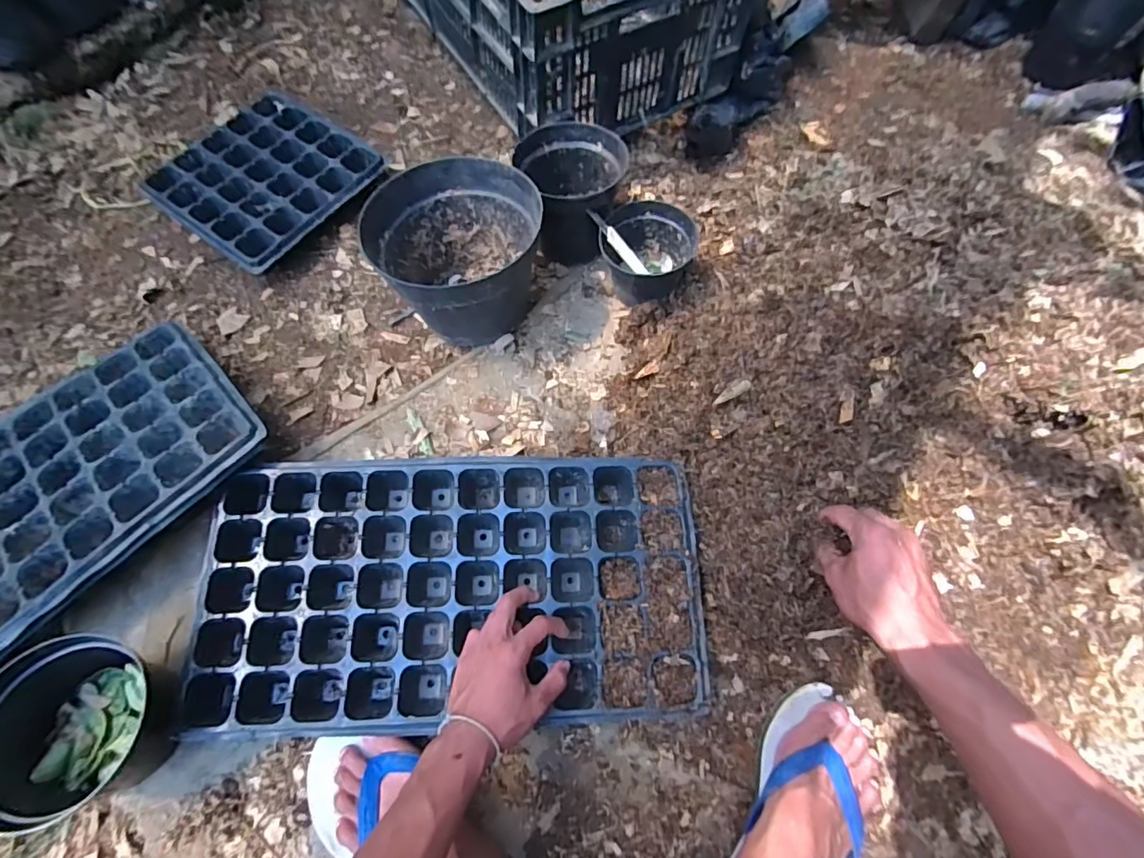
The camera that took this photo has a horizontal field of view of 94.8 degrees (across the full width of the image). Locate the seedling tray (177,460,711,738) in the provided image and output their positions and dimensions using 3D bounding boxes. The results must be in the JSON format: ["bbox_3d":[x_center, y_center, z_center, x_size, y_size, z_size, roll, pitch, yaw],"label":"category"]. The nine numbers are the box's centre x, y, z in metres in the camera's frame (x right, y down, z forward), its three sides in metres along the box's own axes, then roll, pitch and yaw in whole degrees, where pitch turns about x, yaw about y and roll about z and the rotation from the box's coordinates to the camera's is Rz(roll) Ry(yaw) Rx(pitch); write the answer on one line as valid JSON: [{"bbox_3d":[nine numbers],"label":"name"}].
[{"bbox_3d":[-0.125,0.174,0.588,0.521,0.053,0.274,0,69,-3],"label":"seedling tray"}]

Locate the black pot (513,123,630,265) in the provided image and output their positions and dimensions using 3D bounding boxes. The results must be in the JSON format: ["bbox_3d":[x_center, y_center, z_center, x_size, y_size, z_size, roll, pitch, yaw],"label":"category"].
[{"bbox_3d":[-0.006,-0.342,0.783,0.144,0.138,0.146,1,69,-2],"label":"black pot"}]

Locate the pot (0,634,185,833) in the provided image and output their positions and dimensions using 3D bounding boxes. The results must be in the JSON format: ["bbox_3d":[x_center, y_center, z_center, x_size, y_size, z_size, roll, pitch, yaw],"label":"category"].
[{"bbox_3d":[-0.463,0.273,0.499,0.140,0.102,0.138,1,69,-2],"label":"pot"}]

